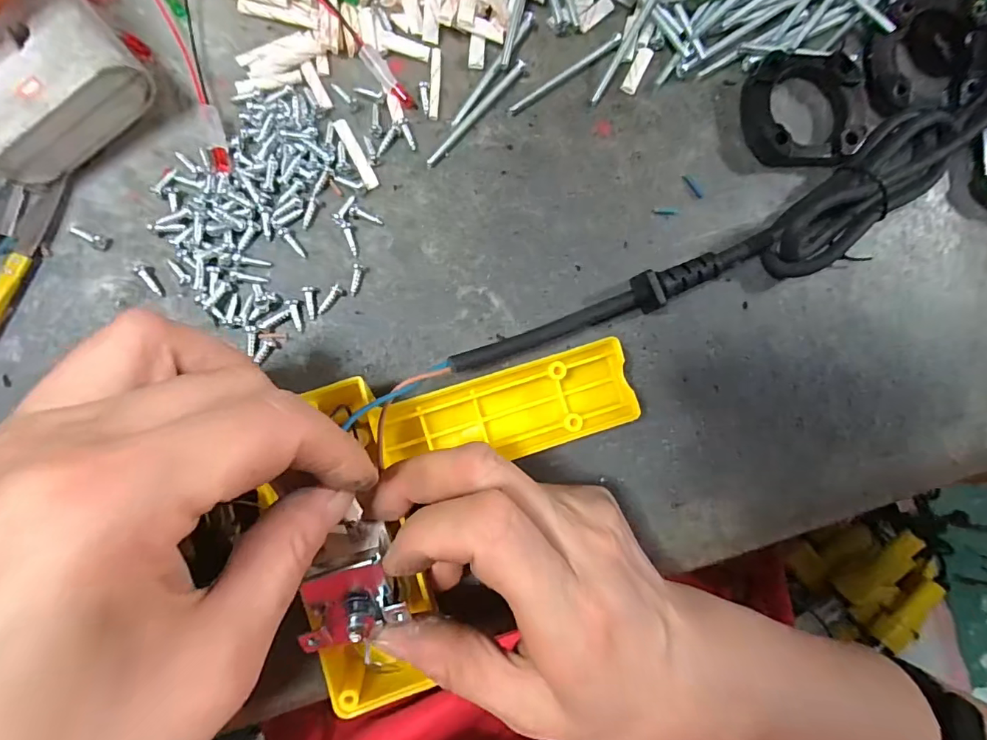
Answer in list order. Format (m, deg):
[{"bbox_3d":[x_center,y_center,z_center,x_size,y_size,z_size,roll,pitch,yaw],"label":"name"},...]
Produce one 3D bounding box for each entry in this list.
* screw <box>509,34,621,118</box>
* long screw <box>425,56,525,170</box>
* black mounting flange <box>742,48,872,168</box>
[{"bbox_3d":[0.032,-0.133,0.215,0.060,0.006,0.005,-35,92,-7],"label":"screw"},{"bbox_3d":[-0.007,-0.113,0.210,0.004,0.006,0.062,43,84,-3],"label":"long screw"},{"bbox_3d":[0.147,-0.121,0.224,0.058,0.013,0.050,-1,88,-7],"label":"black mounting flange"}]

